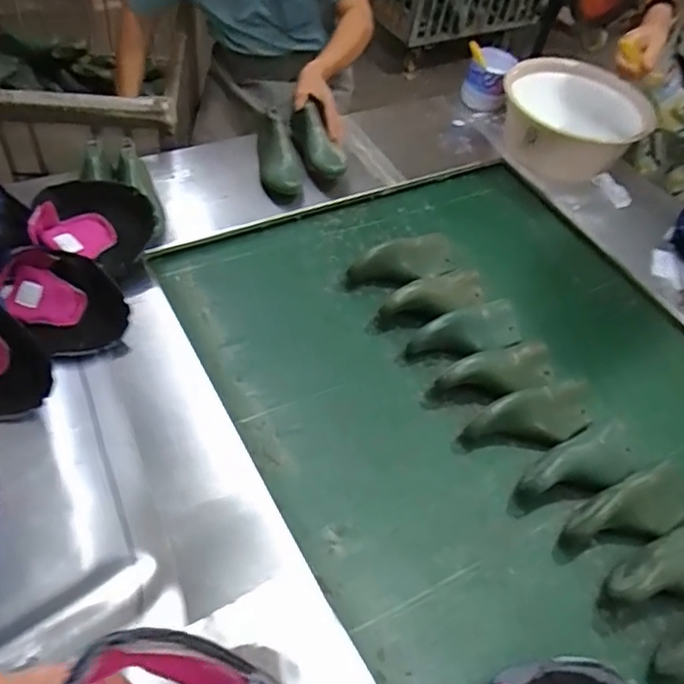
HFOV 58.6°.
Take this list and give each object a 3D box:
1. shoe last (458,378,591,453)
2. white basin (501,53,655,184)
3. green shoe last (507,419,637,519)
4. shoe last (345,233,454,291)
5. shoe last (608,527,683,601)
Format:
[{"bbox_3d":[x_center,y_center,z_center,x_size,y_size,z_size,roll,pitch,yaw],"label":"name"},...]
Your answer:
[{"bbox_3d":[0.277,0.113,0.889,0.200,0.060,0.087,-18,58,-22],"label":"shoe last"},{"bbox_3d":[0.496,-0.491,1.336,0.306,0.132,0.321,15,52,2],"label":"white basin"},{"bbox_3d":[0.323,0.176,0.848,0.203,0.059,0.084,-18,58,-22],"label":"green shoe last"},{"bbox_3d":[0.112,-0.130,1.036,0.201,0.081,0.081,-16,57,-21],"label":"shoe last"},{"bbox_3d":[0.415,0.290,0.762,0.178,0.074,0.081,-16,57,-21],"label":"shoe last"}]

